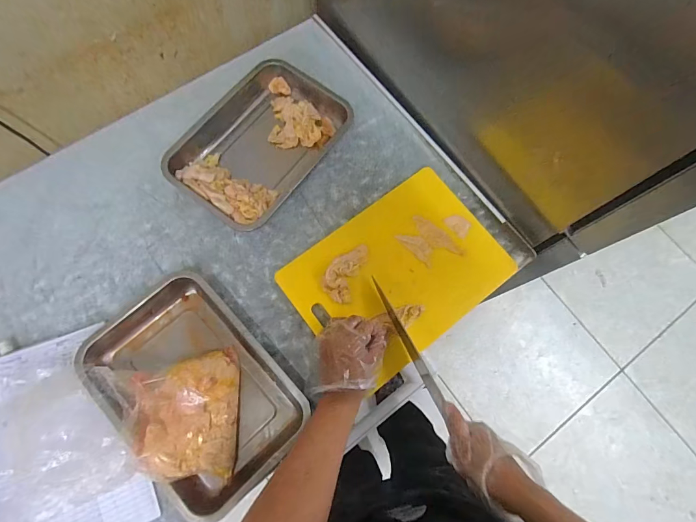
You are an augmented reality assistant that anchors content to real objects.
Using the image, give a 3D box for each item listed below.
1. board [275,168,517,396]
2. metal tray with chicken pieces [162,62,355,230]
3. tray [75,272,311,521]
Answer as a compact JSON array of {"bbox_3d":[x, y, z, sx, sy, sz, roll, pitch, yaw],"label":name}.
[{"bbox_3d":[0.087,0.016,0.619,0.340,0.023,0.245,-36,78,-12],"label":"board"},{"bbox_3d":[-0.159,-0.214,0.670,0.210,0.048,0.304,35,75,8],"label":"metal tray with chicken pieces"},{"bbox_3d":[-0.224,0.180,0.544,0.208,0.058,0.299,-41,79,-13],"label":"tray"}]

